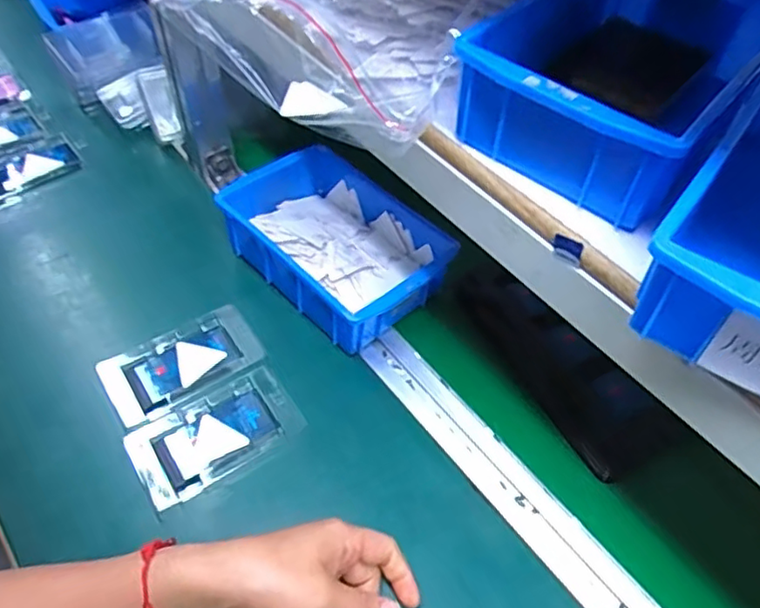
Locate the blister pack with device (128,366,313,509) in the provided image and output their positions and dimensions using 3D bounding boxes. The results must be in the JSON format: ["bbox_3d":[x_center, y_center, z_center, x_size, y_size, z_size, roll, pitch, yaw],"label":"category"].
[{"bbox_3d":[-0.130,0.102,0.497,0.127,0.009,0.072,-25,56,-22],"label":"blister pack with device"}]

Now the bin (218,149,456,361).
[{"bbox_3d":[-0.040,-0.056,0.593,0.147,0.066,0.204,-33,59,-27],"label":"bin"}]

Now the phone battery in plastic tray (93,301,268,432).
[{"bbox_3d":[-0.170,0.048,0.537,0.126,0.009,0.076,-27,57,-23],"label":"phone battery in plastic tray"}]

